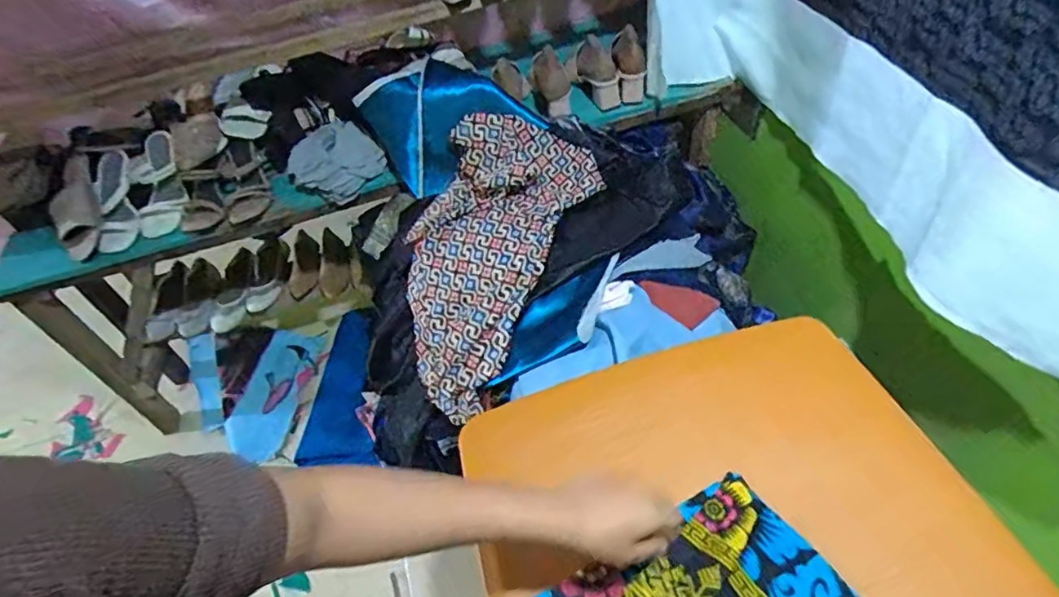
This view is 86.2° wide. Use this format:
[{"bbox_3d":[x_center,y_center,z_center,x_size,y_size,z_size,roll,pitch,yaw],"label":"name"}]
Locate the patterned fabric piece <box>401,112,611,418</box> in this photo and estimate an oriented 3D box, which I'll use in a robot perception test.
[{"bbox_3d":[-0.078,-0.070,1.046,0.302,0.120,0.543,15,80,16],"label":"patterned fabric piece"}]

